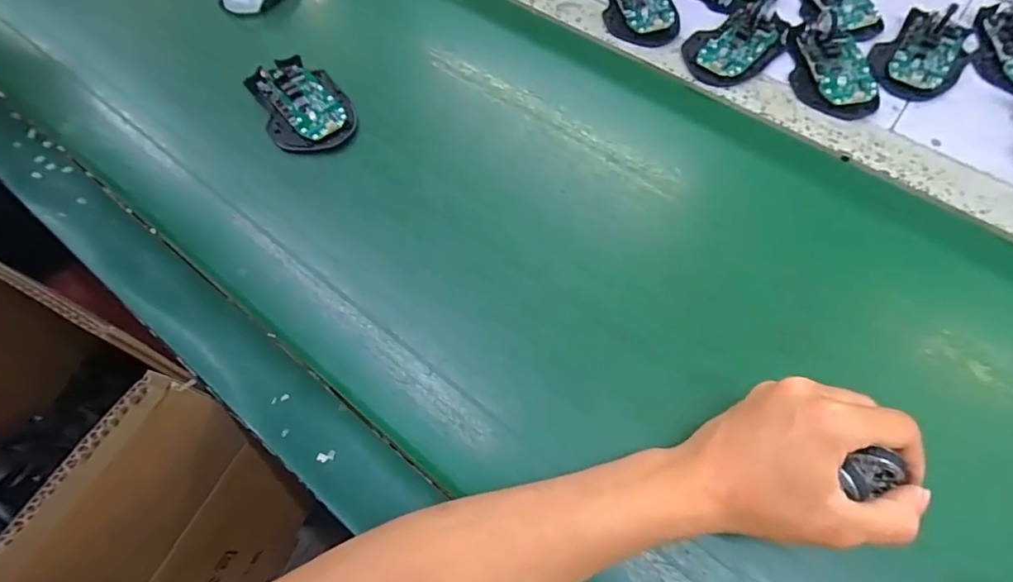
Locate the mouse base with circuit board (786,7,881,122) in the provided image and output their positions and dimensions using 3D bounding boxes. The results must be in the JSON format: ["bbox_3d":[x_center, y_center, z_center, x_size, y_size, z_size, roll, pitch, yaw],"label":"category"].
[{"bbox_3d":[0.295,-0.208,0.462,0.064,0.027,0.114,-2,62,1],"label":"mouse base with circuit board"}]

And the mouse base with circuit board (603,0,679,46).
[{"bbox_3d":[0.134,-0.303,0.515,0.067,0.024,0.125,-1,63,1],"label":"mouse base with circuit board"}]

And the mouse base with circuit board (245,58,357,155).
[{"bbox_3d":[-0.186,-0.171,0.458,0.072,0.019,0.109,-33,66,-15],"label":"mouse base with circuit board"}]

